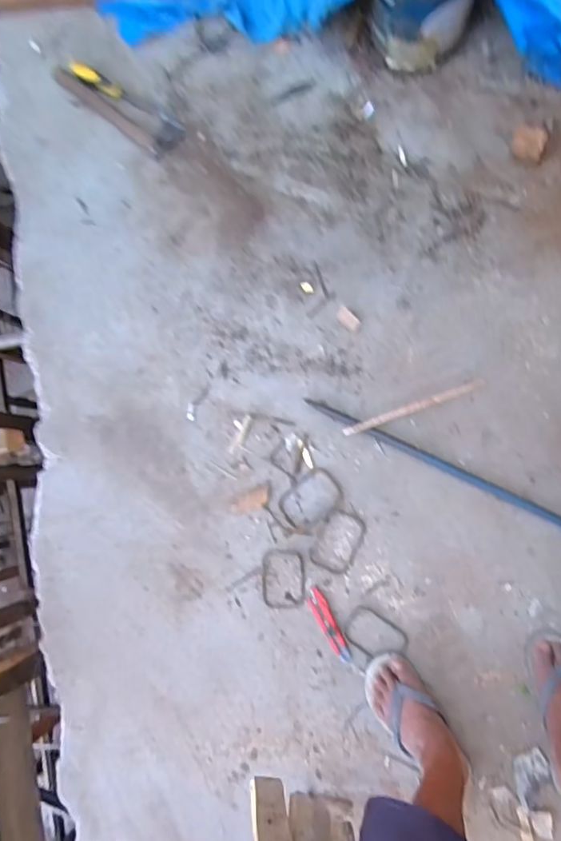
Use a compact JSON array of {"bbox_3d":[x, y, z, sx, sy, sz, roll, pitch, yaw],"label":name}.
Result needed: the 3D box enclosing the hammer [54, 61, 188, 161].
[{"bbox_3d":[-0.361,-0.704,1.216,0.319,0.022,0.088,38,93,9],"label":"hammer"}]

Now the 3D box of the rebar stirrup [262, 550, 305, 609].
[{"bbox_3d":[0.007,0.323,1.114,0.088,0.004,0.118,-1,86,9],"label":"rebar stirrup"}]

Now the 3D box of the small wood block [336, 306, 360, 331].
[{"bbox_3d":[0.138,-0.206,1.117,0.026,0.028,0.054,-44,81,4],"label":"small wood block"}]

